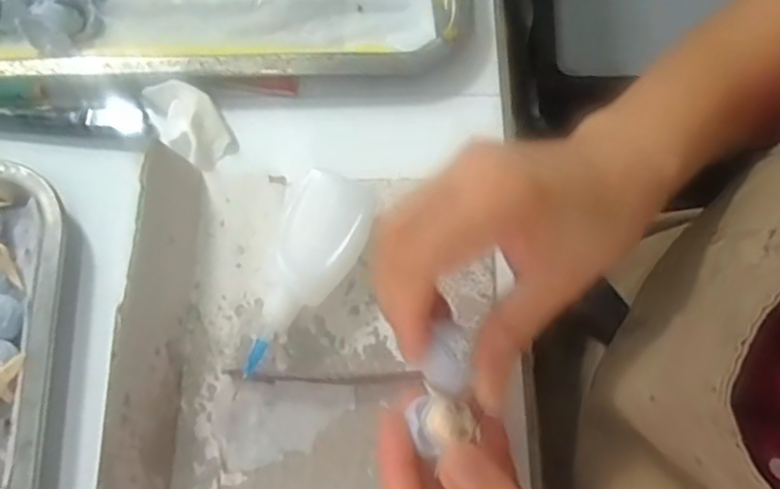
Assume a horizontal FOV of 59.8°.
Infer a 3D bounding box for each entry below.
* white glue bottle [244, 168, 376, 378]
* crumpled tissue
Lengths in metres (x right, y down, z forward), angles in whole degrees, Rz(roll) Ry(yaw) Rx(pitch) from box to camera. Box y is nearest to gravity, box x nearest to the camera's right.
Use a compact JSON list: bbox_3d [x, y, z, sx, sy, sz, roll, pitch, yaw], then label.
[{"bbox_3d":[-0.038,0.013,0.332,0.040,0.030,0.104,18,72,4],"label":"white glue bottle"},{"bbox_3d":[-0.110,-0.066,0.368,0.033,0.017,0.055,-38,77,-13],"label":"crumpled tissue"}]

